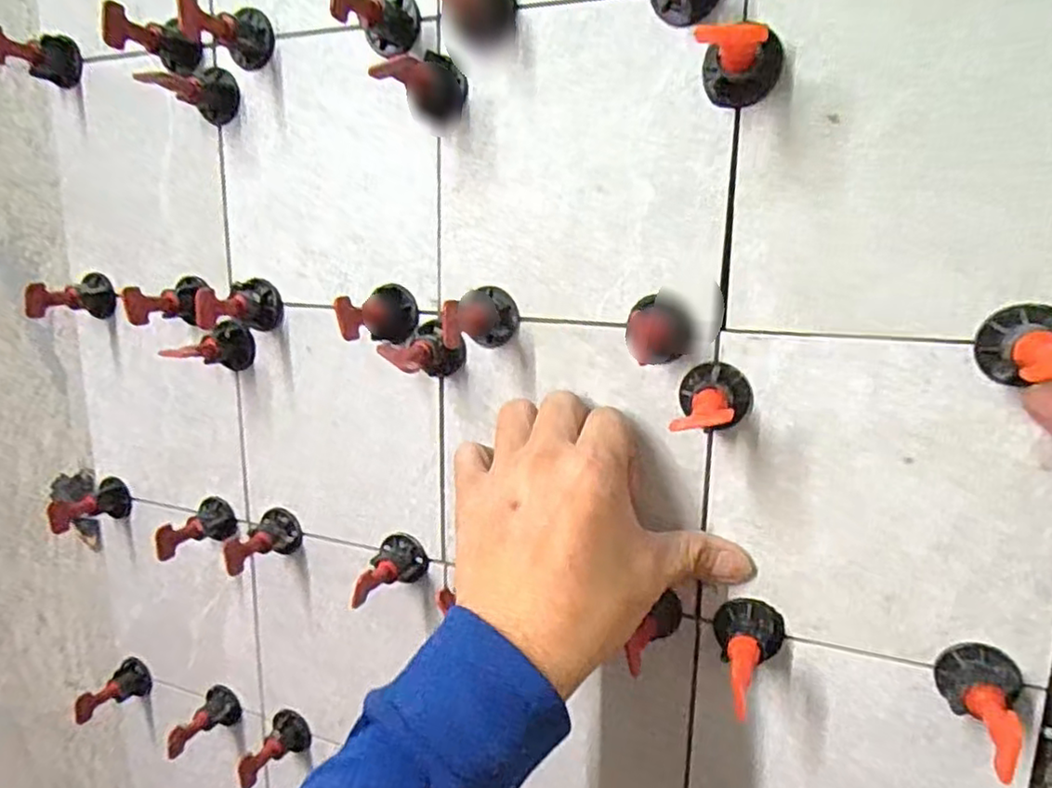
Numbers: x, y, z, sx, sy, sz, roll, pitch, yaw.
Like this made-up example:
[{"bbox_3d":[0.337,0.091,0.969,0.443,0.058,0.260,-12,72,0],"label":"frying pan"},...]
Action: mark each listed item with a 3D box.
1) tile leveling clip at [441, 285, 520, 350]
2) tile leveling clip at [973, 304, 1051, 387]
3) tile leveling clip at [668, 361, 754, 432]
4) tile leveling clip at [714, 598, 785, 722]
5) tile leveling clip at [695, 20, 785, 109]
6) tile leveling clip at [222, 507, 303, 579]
[{"bbox_3d":[-0.022,-0.037,0.335,0.030,0.030,0.045,3,12,8],"label":"tile leveling clip"},{"bbox_3d":[0.193,-0.016,0.251,0.030,0.030,0.046,6,13,20],"label":"tile leveling clip"},{"bbox_3d":[0.083,0.005,0.296,0.033,0.029,0.057,5,13,17],"label":"tile leveling clip"},{"bbox_3d":[0.102,0.122,0.311,0.032,0.027,0.056,6,13,22],"label":"tile leveling clip"},{"bbox_3d":[0.088,-0.137,0.276,0.030,0.028,0.035,7,13,24],"label":"tile leveling clip"},{"bbox_3d":[-0.165,0.094,0.421,0.029,0.025,0.045,4,13,12],"label":"tile leveling clip"}]

